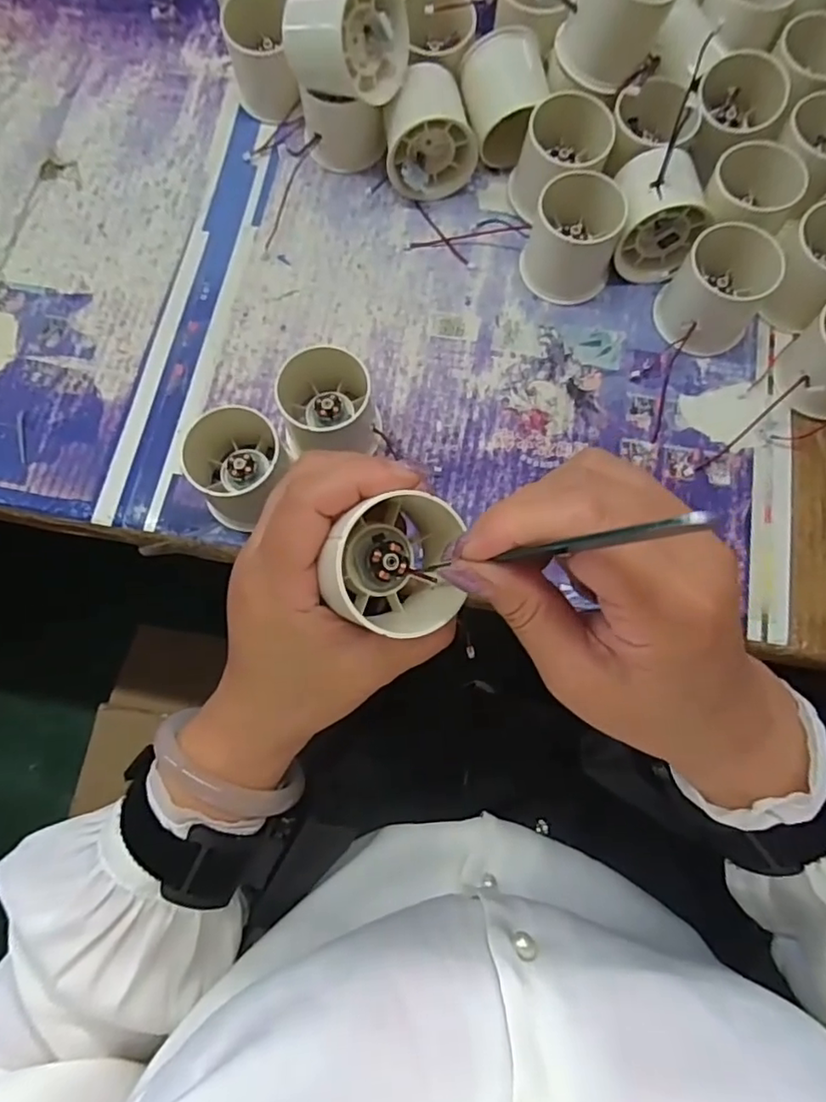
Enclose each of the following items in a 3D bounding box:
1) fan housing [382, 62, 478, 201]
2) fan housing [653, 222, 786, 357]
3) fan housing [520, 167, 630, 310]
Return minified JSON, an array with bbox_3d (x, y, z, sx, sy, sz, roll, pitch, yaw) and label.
[{"bbox_3d":[0.010,-0.264,0.381,0.055,0.046,0.053,-10,75,-2],"label":"fan housing"},{"bbox_3d":[0.183,-0.157,0.358,0.055,0.044,0.069,35,78,9],"label":"fan housing"},{"bbox_3d":[0.098,-0.194,0.367,0.054,0.045,0.062,15,76,5],"label":"fan housing"}]

